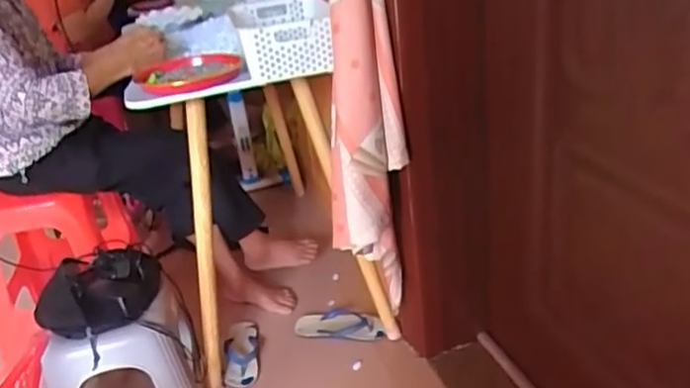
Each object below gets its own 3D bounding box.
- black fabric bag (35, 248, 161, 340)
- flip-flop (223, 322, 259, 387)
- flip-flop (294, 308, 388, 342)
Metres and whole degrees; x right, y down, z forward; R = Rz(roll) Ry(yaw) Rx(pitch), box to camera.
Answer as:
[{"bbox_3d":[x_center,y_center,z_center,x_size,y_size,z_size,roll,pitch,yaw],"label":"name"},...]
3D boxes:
[{"bbox_3d":[-0.518,0.200,1.319,0.235,0.069,0.236,-8,28,-2],"label":"black fabric bag"},{"bbox_3d":[-0.266,0.401,1.624,0.088,0.048,0.243,-9,28,-3],"label":"flip-flop"},{"bbox_3d":[-0.007,0.345,1.670,0.253,0.039,0.110,5,31,21],"label":"flip-flop"}]

